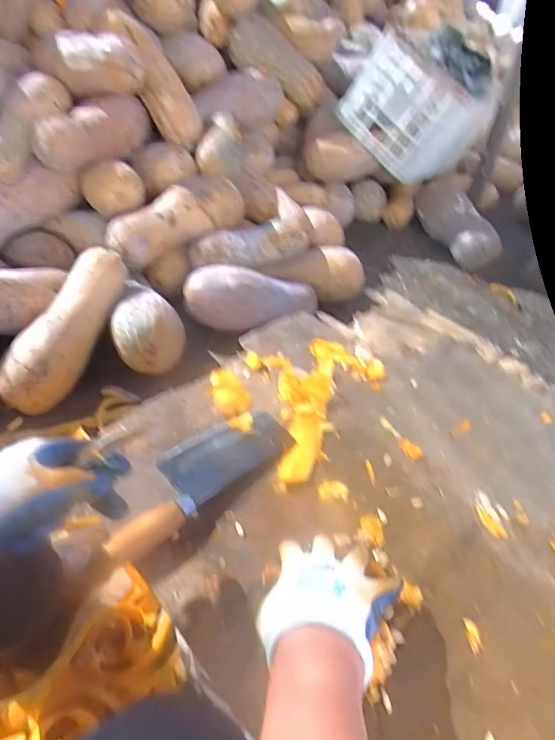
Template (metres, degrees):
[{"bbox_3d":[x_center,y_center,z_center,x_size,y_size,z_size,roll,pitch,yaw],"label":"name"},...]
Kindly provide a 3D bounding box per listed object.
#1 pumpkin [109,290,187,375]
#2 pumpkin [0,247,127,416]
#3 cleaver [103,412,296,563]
[{"bbox_3d":[-0.306,-0.089,1.094,0.156,0.142,0.160,-11,44,-18],"label":"pumpkin"},{"bbox_3d":[-0.463,-0.097,1.030,0.115,0.111,0.418,16,66,12],"label":"pumpkin"},{"bbox_3d":[-0.095,0.119,0.558,0.091,0.035,0.262,35,49,29],"label":"cleaver"}]

